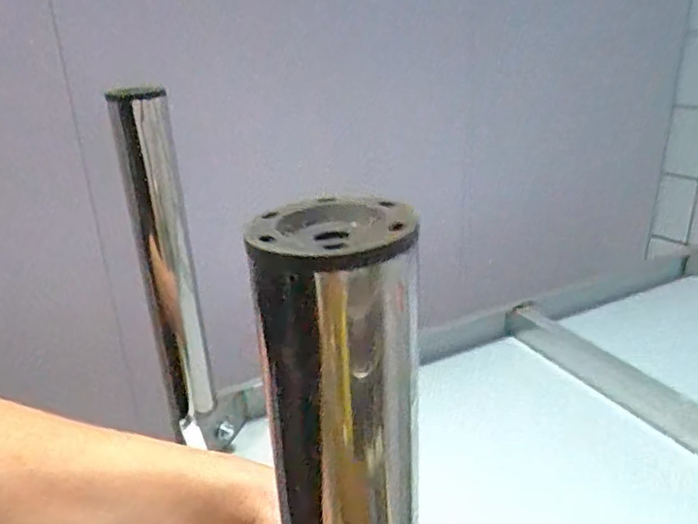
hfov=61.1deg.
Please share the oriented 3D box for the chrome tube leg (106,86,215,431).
[{"bbox_3d":[-0.130,0.002,0.428,0.039,0.242,0.030,-10,23,-18],"label":"chrome tube leg"}]

